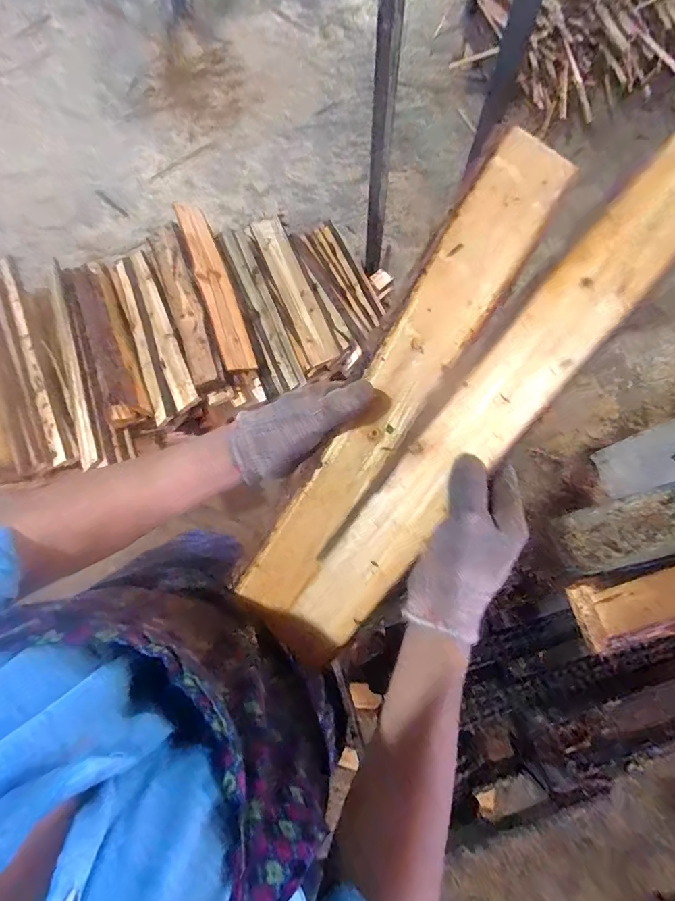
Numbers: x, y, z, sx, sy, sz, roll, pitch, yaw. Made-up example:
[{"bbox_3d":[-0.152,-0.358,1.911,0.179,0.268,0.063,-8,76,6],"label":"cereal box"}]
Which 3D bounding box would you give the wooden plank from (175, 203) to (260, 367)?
[{"bbox_3d":[-0.308,-0.431,1.047,0.091,0.036,0.488,-12,81,-38],"label":"wooden plank"}]

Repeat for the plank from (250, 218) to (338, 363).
[{"bbox_3d":[-0.124,-0.456,1.140,0.086,0.047,0.504,-21,77,-6],"label":"plank"}]

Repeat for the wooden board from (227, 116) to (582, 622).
[{"bbox_3d":[0.047,-0.047,0.374,0.068,0.029,0.470,33,98,7],"label":"wooden board"}]

